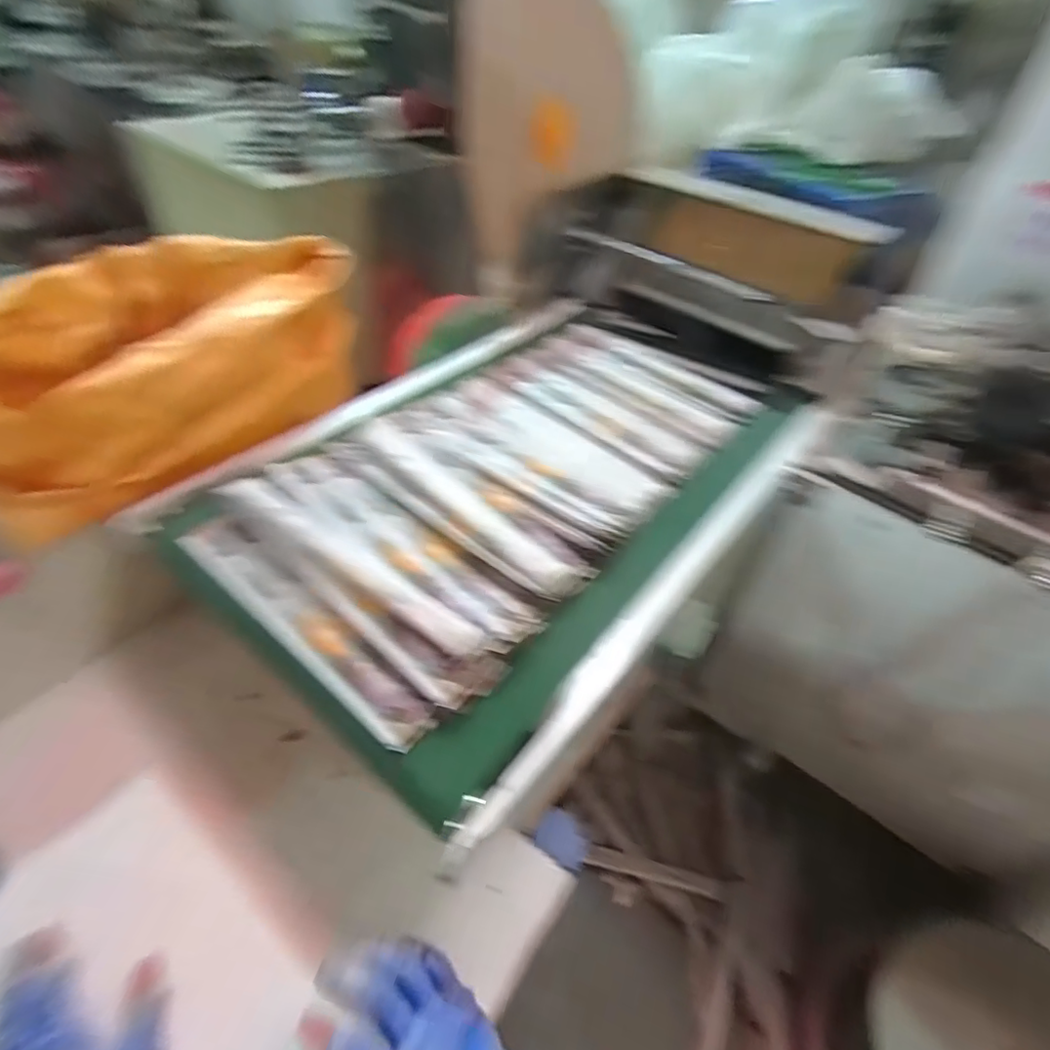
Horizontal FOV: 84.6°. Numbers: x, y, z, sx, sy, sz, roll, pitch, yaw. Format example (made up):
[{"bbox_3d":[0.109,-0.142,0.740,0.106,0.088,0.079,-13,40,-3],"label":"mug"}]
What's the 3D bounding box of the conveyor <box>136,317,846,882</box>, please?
[{"bbox_3d":[0.014,-0.072,0.617,0.427,0.053,0.645,33,52,24],"label":"conveyor"}]

